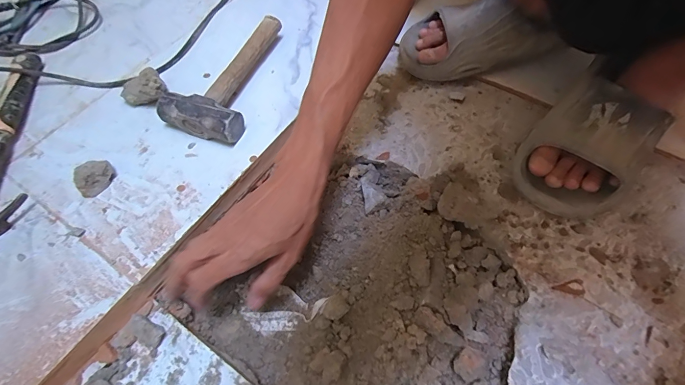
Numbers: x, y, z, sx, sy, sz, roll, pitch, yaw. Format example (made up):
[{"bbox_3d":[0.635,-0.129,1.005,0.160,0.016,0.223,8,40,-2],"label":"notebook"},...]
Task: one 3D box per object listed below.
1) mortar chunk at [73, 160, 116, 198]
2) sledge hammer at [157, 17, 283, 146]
[{"bbox_3d":[-0.287,-0.018,0.413,0.030,0.022,0.042,39,67,19],"label":"mortar chunk"},{"bbox_3d":[-0.149,-0.164,0.487,0.100,0.040,0.214,16,61,8],"label":"sledge hammer"}]

